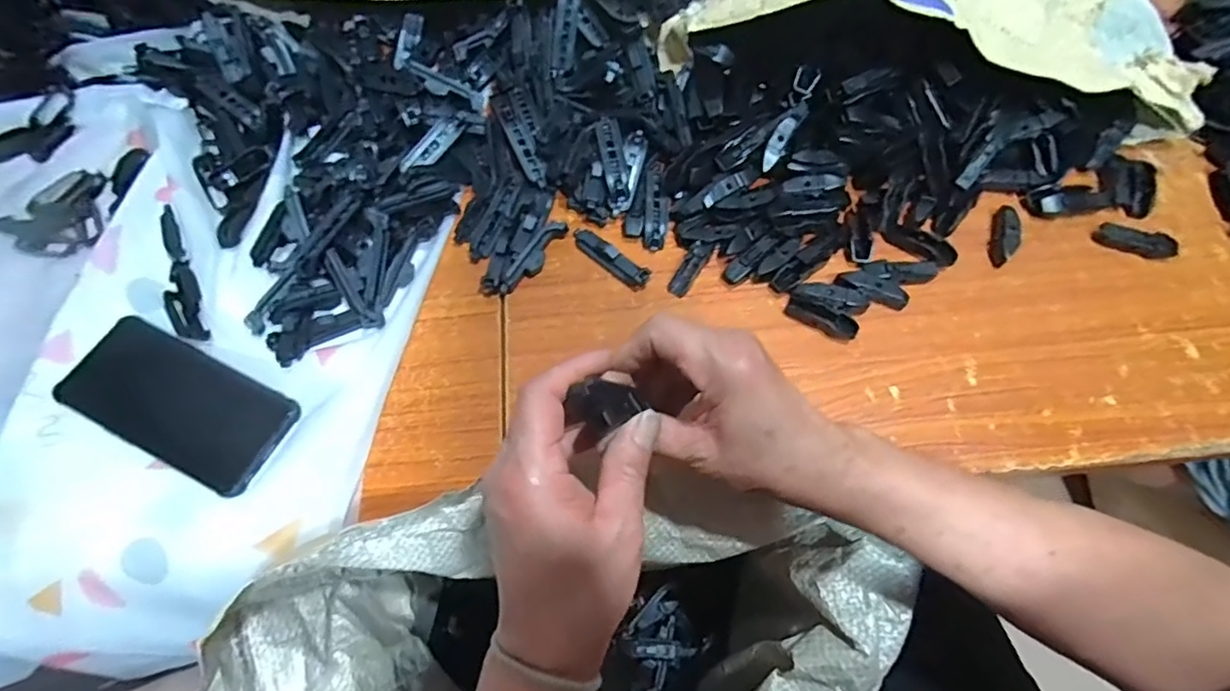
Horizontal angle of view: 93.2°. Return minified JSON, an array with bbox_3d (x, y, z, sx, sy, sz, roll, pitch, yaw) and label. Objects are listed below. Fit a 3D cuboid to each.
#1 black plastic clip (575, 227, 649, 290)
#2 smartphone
[{"bbox_3d":[-0.005,-0.072,0.464,0.073,0.011,0.019,36,72,16],"label":"black plastic clip"},{"bbox_3d":[-0.314,0.040,0.419,0.159,0.017,0.074,23,69,12],"label":"smartphone"}]

